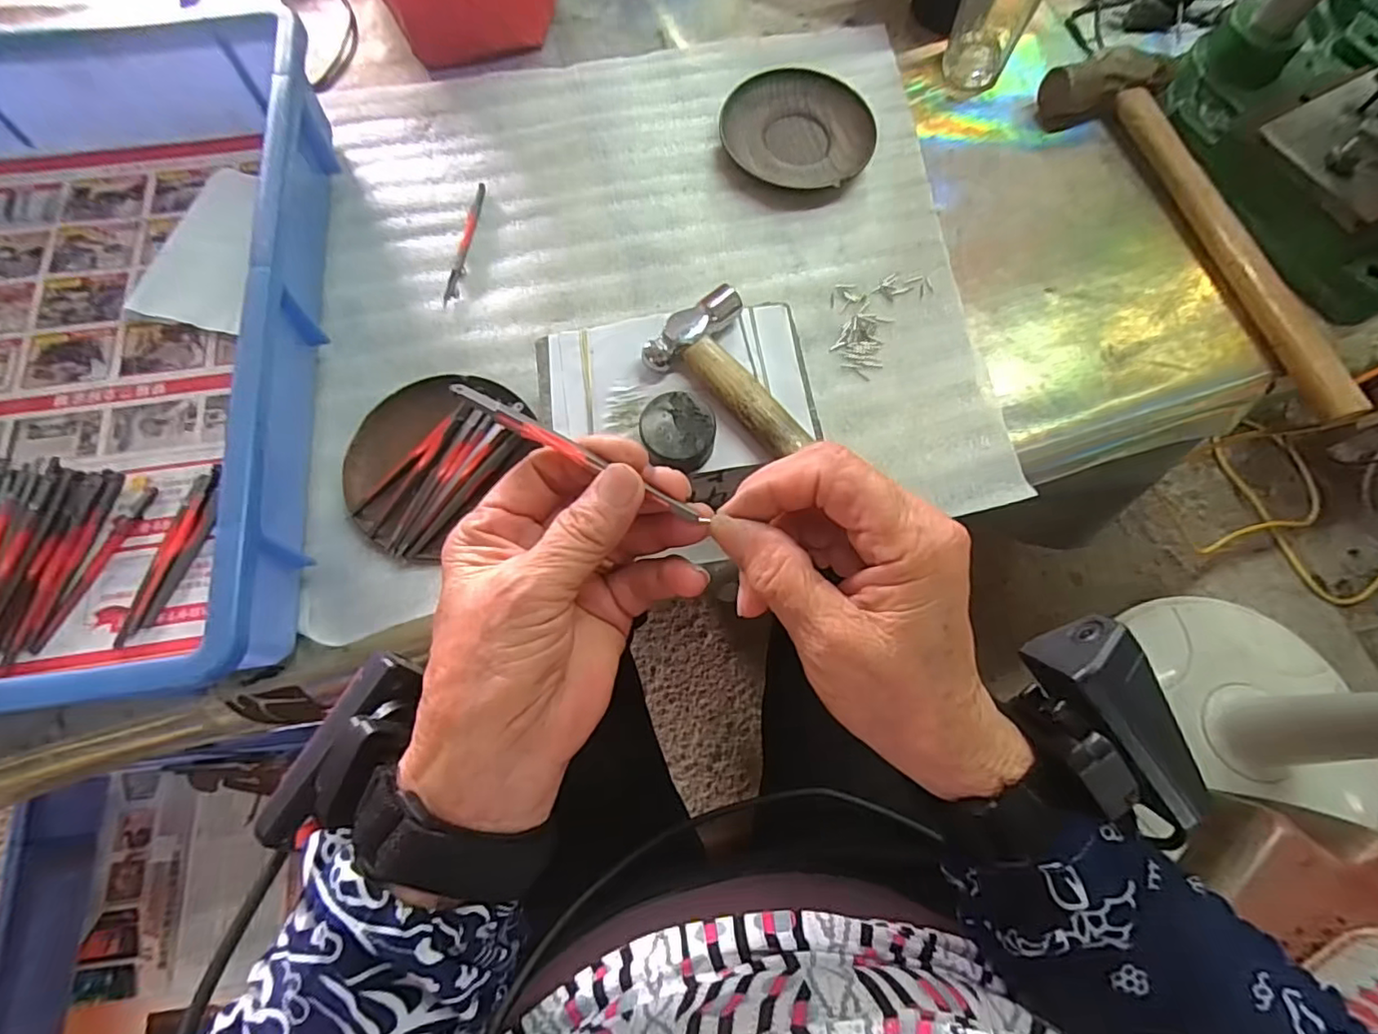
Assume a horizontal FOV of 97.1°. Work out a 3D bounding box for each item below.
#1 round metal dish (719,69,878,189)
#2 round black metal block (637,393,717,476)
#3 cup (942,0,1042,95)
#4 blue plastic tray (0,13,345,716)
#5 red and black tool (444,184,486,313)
[{"bbox_3d":[0.082,-0.292,0.457,0.111,0.016,0.099,9,71,2],"label":"round metal dish"},{"bbox_3d":[-0.007,-0.041,0.308,0.037,0.020,0.037,0,71,-1],"label":"round black metal block"},{"bbox_3d":[0.238,-0.393,0.468,0.056,0.085,0.067,25,72,7],"label":"cup"},{"bbox_3d":[-0.357,-0.102,0.344,0.271,0.073,0.422,-7,70,-4],"label":"blue plastic tray"},{"bbox_3d":[-0.155,-0.189,0.420,0.009,0.004,0.105,5,69,0],"label":"red and black tool"}]

